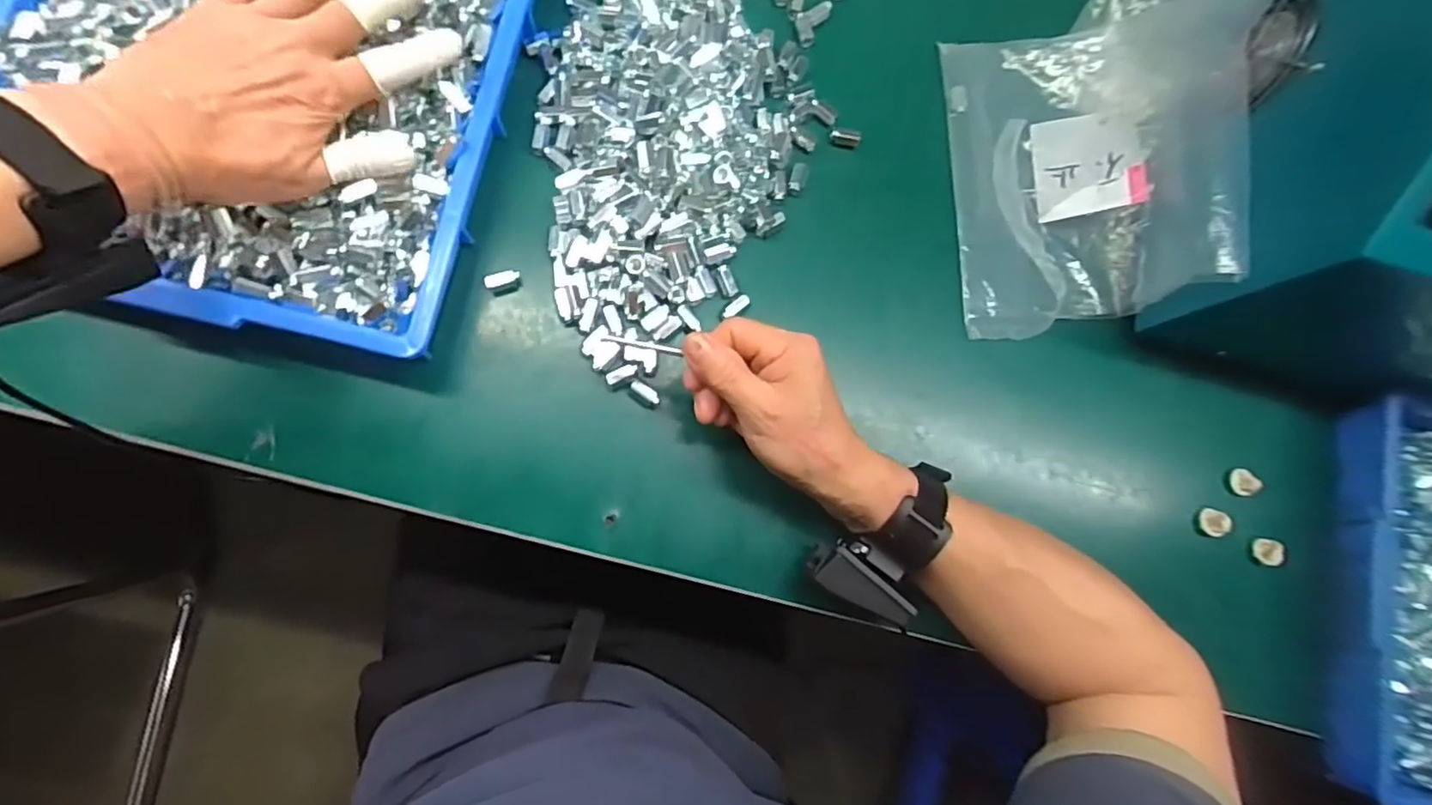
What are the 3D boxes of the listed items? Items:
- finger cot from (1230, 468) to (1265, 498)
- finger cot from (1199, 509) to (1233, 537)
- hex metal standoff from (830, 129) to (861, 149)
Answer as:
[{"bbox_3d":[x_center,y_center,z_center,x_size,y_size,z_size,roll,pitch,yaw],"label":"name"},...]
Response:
[{"bbox_3d":[0.400,0.061,0.481,0.020,0.012,0.014,45,79,0],"label":"finger cot"},{"bbox_3d":[0.370,0.089,0.470,0.015,0.014,0.019,10,81,-6],"label":"finger cot"},{"bbox_3d":[0.097,-0.197,0.471,0.021,0.010,0.012,10,81,-6],"label":"hex metal standoff"}]

